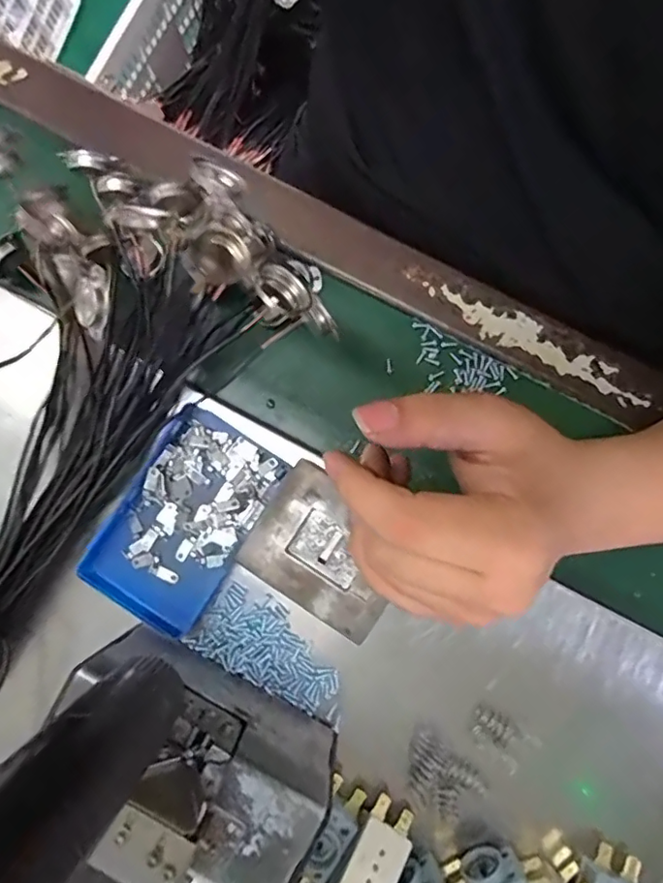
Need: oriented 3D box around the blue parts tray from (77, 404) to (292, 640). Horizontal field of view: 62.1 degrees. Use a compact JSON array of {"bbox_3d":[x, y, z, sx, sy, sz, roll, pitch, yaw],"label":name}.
[{"bbox_3d":[-0.083,0.044,0.310,0.070,0.023,0.113,33,87,4],"label":"blue parts tray"}]

